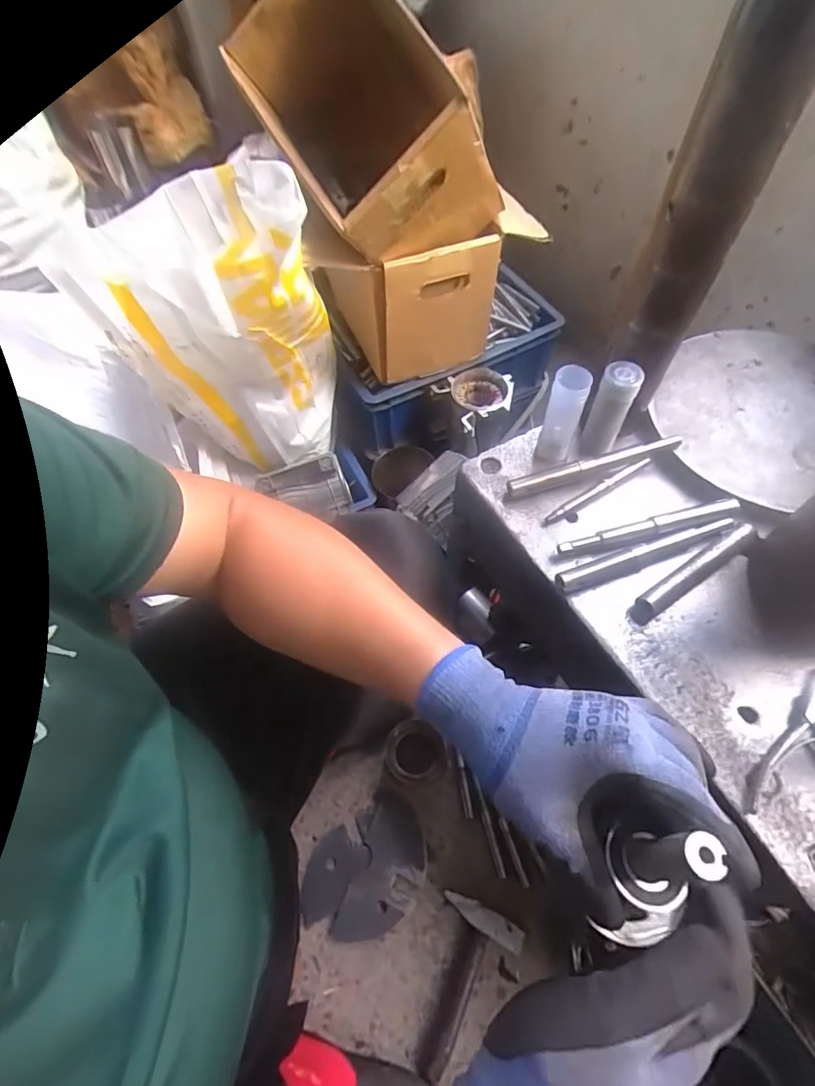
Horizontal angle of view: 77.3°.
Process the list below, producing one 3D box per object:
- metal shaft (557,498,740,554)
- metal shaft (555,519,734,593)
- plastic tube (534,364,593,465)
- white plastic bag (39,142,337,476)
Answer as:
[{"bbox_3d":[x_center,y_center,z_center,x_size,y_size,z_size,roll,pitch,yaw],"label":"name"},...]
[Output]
[{"bbox_3d":[0.234,-0.015,0.491,0.181,0.011,0.018,-12,60,-6],"label":"metal shaft"},{"bbox_3d":[0.227,0.011,0.481,0.182,0.019,0.019,-18,60,-9],"label":"metal shaft"},{"bbox_3d":[0.158,-0.130,0.519,0.036,0.108,0.031,21,62,13],"label":"plastic tube"},{"bbox_3d":[-0.242,-0.253,0.706,0.272,0.392,0.125,-11,60,-5],"label":"white plastic bag"}]

